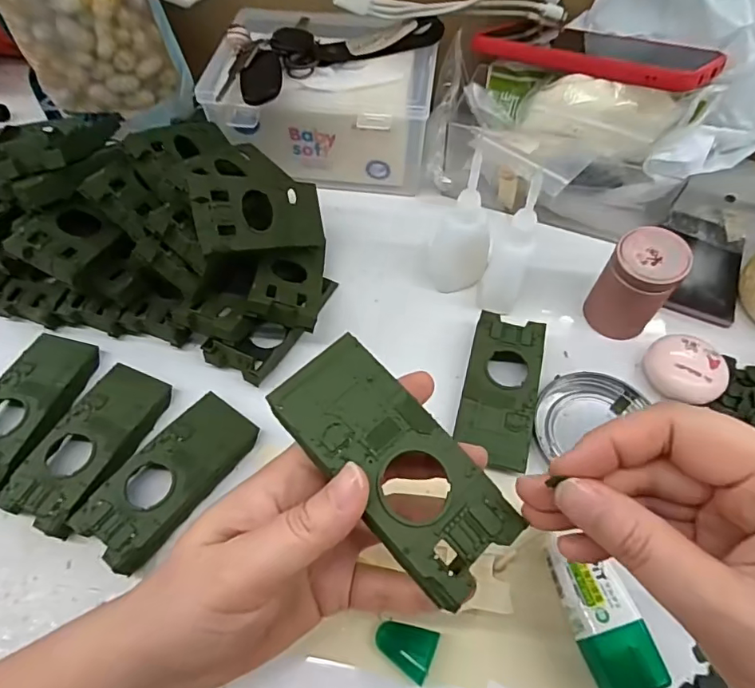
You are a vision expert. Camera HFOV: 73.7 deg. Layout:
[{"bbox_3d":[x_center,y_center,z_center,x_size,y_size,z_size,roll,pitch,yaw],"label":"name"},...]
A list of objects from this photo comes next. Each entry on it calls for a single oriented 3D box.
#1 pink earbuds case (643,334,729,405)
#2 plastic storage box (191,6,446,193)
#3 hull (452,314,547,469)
[{"bbox_3d":[0.201,0.016,0.330,0.042,0.019,0.048,-35,64,-20],"label":"pink earbuds case"},{"bbox_3d":[-0.040,-0.209,0.434,0.180,0.094,0.139,9,58,6],"label":"plastic storage box"},{"bbox_3d":[0.080,0.029,0.326,0.046,0.017,0.104,13,58,8],"label":"hull"}]

